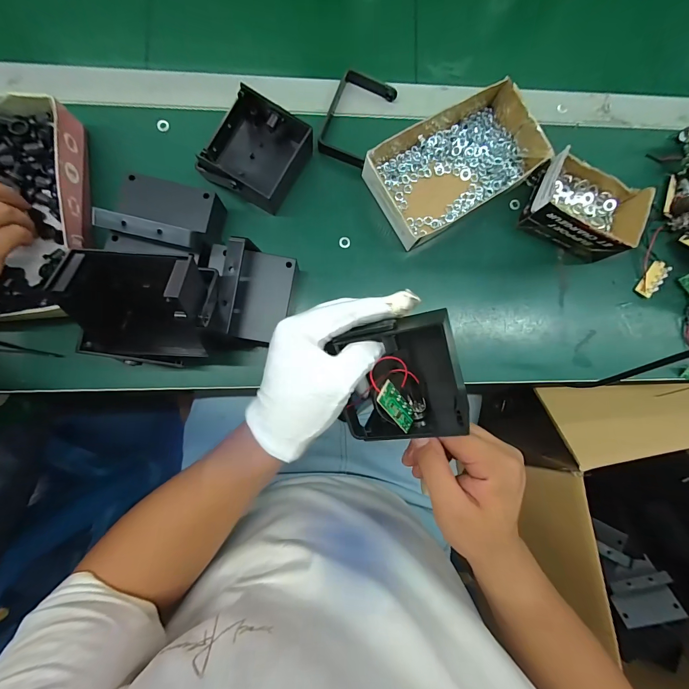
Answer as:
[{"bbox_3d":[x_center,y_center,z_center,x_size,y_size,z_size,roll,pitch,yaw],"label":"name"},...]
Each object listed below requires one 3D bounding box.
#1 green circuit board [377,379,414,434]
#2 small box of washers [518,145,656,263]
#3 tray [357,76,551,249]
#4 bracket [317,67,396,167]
[{"bbox_3d":[0.040,0.047,0.238,0.051,0.004,0.018,48,66,-36],"label":"green circuit board"},{"bbox_3d":[0.258,-0.152,0.354,0.109,0.050,0.091,24,84,-3],"label":"small box of washers"},{"bbox_3d":[0.118,-0.198,0.355,0.186,0.040,0.113,-32,89,-7],"label":"tray"},{"bbox_3d":[0.012,-0.250,0.361,0.058,0.016,0.098,25,84,-3],"label":"bracket"}]

